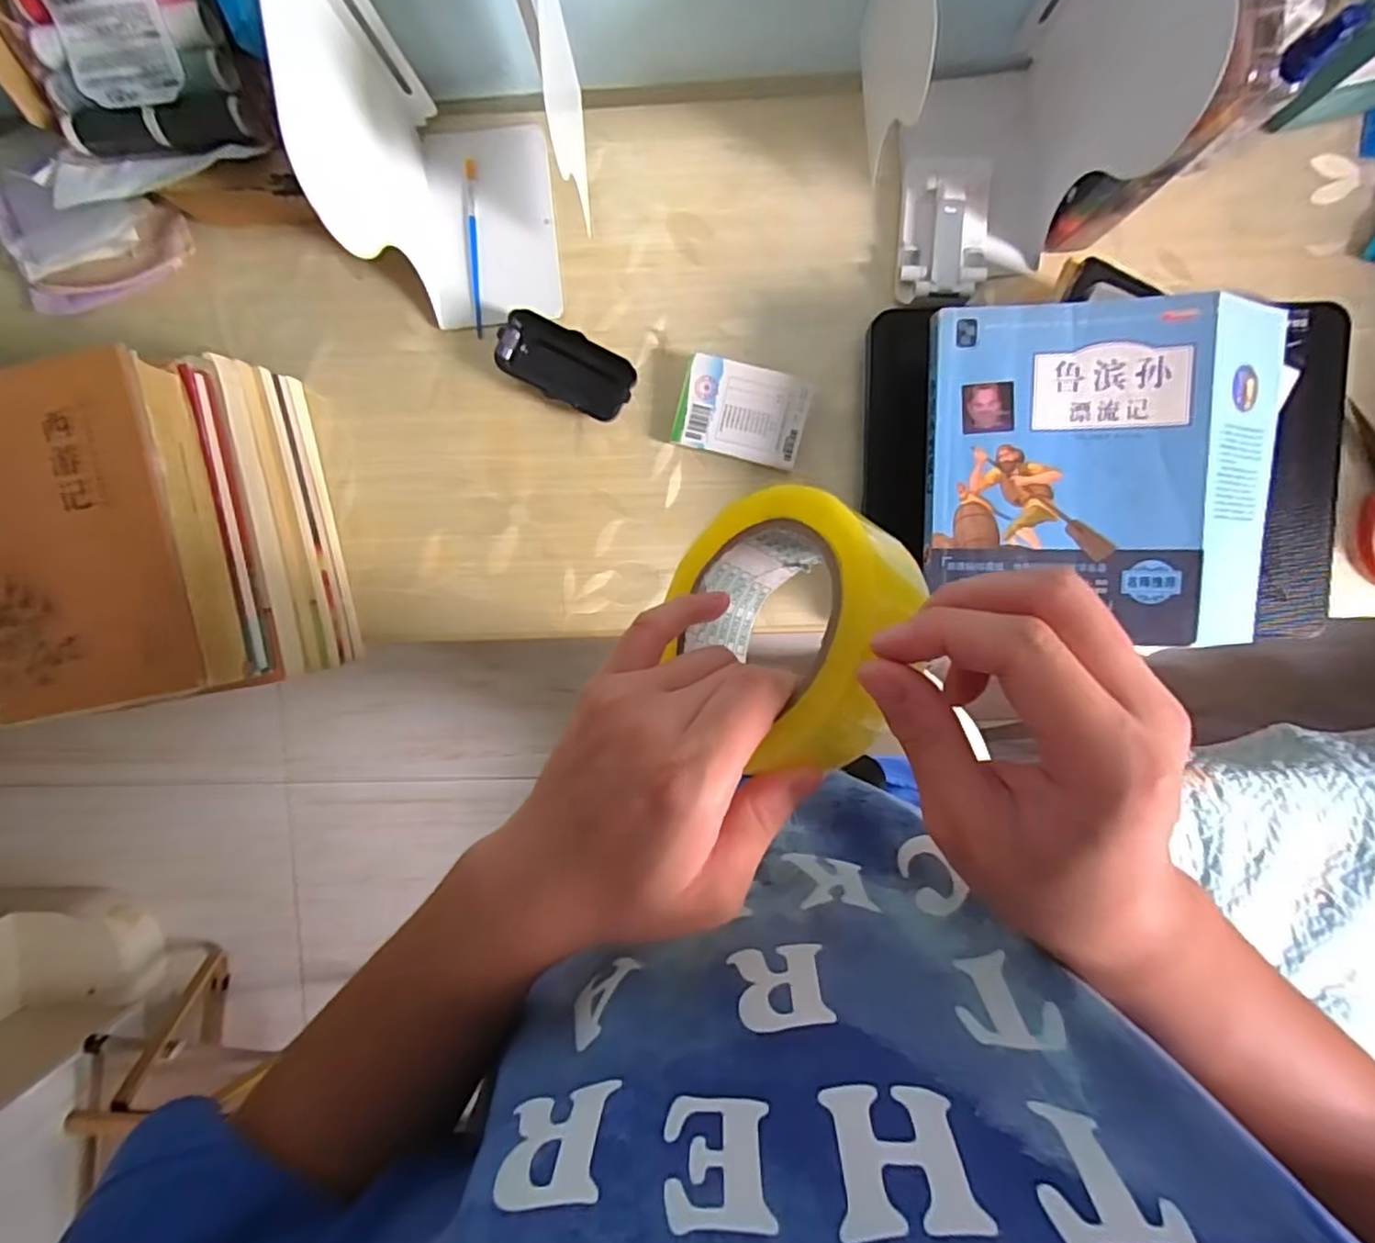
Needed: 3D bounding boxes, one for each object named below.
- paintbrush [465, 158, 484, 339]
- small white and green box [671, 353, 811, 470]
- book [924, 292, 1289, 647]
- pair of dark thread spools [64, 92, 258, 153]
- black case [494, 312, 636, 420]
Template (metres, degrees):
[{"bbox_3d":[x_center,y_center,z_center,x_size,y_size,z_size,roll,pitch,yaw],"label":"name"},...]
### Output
[{"bbox_3d":[-0.172,-0.304,0.521,0.009,0.009,0.135,-1,93,2],"label":"paintbrush"},{"bbox_3d":[0.044,-0.168,0.515,0.100,0.021,0.068,13,94,1],"label":"small white and green box"},{"bbox_3d":[0.282,-0.100,0.437,0.228,0.049,0.218,0,93,8],"label":"book"},{"bbox_3d":[-0.327,-0.305,0.392,0.108,0.015,0.021,-5,95,2],"label":"pair of dark thread spools"},{"bbox_3d":[-0.098,-0.206,0.519,0.110,0.027,0.050,26,94,0],"label":"black case"}]

